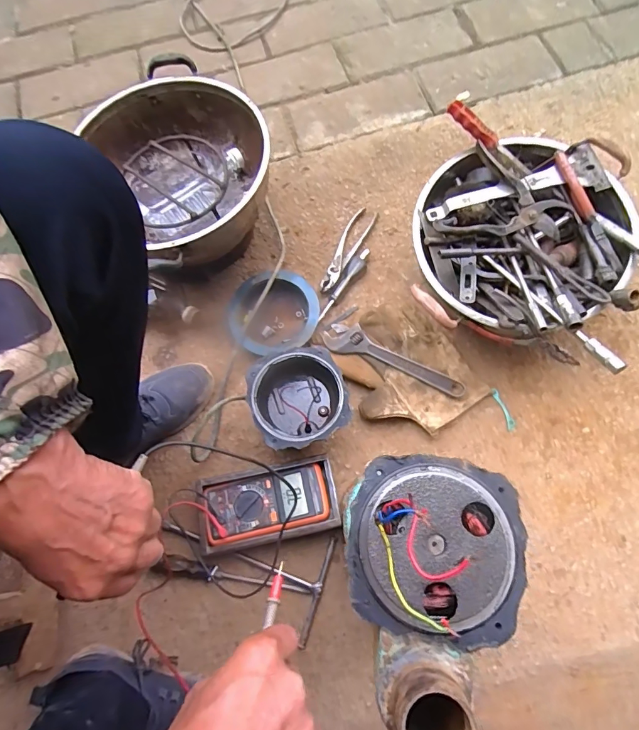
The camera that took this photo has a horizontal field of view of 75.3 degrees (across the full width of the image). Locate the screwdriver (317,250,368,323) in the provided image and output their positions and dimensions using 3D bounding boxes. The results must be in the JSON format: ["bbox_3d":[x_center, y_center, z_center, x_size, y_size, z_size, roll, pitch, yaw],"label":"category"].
[{"bbox_3d":[0.044,-0.147,0.751,0.023,0.016,0.158,30,77,12],"label":"screwdriver"}]

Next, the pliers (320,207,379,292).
[{"bbox_3d":[0.049,-0.216,0.771,0.042,0.019,0.192,29,77,12],"label":"pliers"}]

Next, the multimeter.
[{"bbox_3d":[-0.076,0.207,0.621,0.200,0.046,0.104,-11,73,-1],"label":"multimeter"}]

